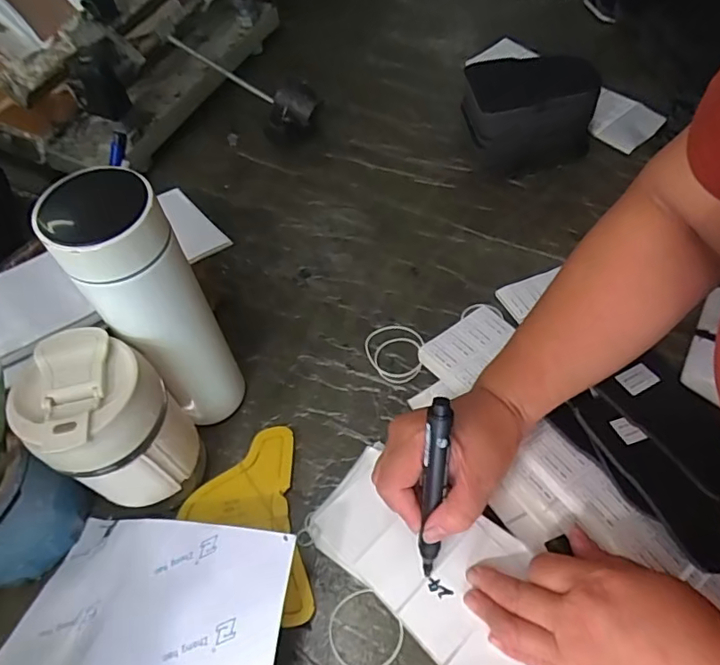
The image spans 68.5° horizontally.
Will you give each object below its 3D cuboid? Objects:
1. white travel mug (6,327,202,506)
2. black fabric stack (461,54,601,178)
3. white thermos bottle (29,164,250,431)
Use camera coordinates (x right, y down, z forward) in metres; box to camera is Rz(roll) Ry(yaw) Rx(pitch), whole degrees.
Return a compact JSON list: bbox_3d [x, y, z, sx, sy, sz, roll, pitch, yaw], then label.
[{"bbox_3d":[-0.162,0.073,0.370,0.071,0.156,0.078,-2,57,2],"label":"white travel mug"},{"bbox_3d":[0.190,-0.250,0.603,0.143,0.094,0.099,-15,58,-6],"label":"black fabric stack"},{"bbox_3d":[-0.134,-0.007,0.369,0.064,0.235,0.057,-29,60,-15],"label":"white thermos bottle"}]

